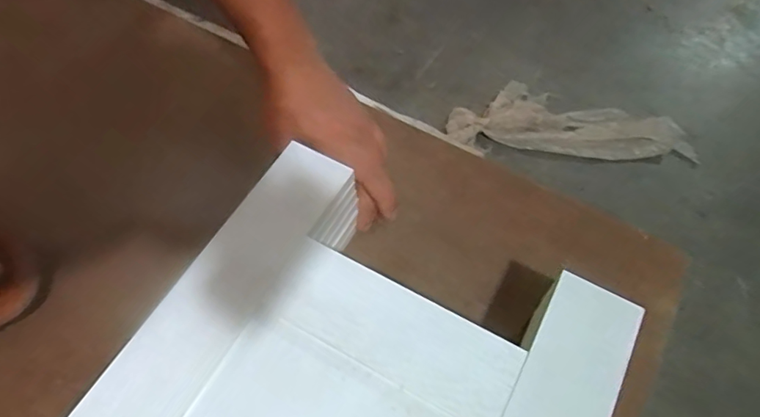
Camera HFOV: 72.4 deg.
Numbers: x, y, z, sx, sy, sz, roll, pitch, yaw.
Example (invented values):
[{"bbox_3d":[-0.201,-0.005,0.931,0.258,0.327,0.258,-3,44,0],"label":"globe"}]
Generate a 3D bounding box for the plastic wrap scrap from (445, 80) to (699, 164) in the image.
[{"bbox_3d":[0.247,-0.115,0.684,0.305,0.024,0.112,6,62,3],"label":"plastic wrap scrap"}]

